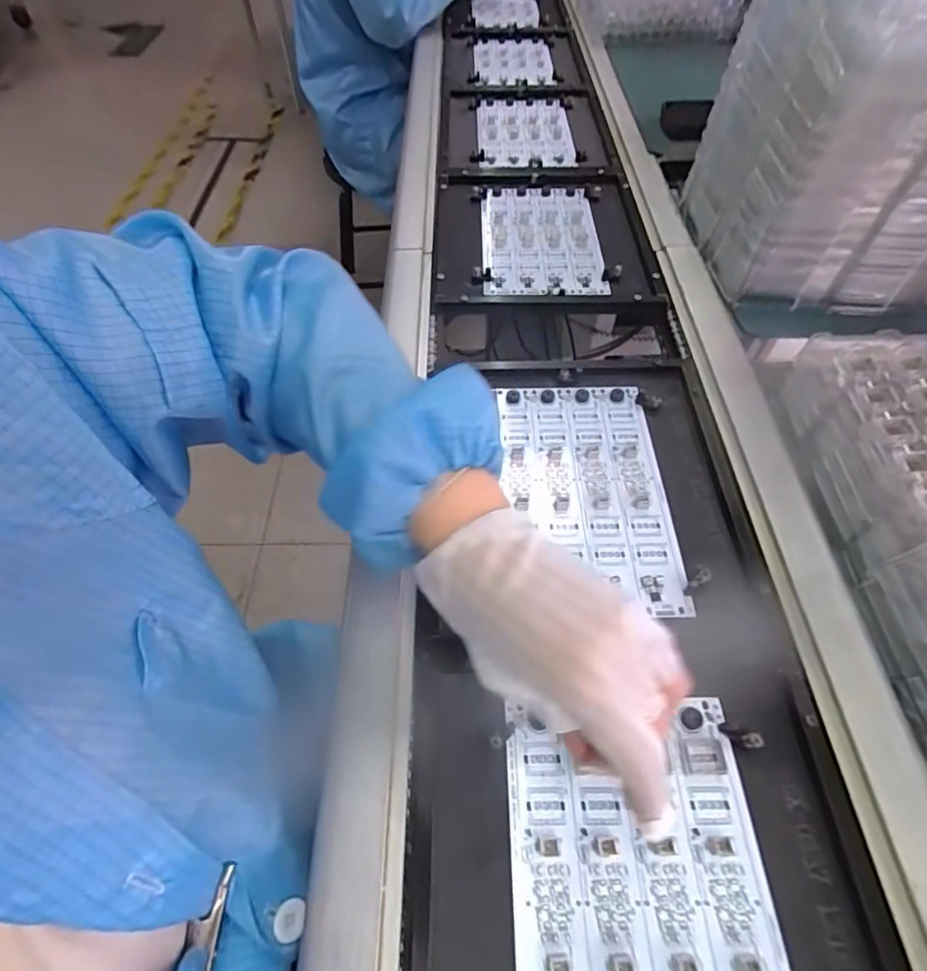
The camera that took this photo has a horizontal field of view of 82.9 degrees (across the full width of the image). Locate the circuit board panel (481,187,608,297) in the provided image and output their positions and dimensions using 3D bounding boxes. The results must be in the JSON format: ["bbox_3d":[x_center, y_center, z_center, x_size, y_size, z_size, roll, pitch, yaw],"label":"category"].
[{"bbox_3d":[0.089,-0.287,0.608,0.130,0.011,0.211,0,55,2],"label":"circuit board panel"}]

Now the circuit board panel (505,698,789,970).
[{"bbox_3d":[0.091,0.221,0.260,0.128,0.006,0.201,-1,55,1],"label":"circuit board panel"}]

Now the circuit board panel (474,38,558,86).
[{"bbox_3d":[0.087,-0.750,0.932,0.135,0.009,0.220,-1,55,1],"label":"circuit board panel"}]

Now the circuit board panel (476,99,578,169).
[{"bbox_3d":[0.088,-0.517,0.768,0.133,0.010,0.223,-1,55,1],"label":"circuit board panel"}]

